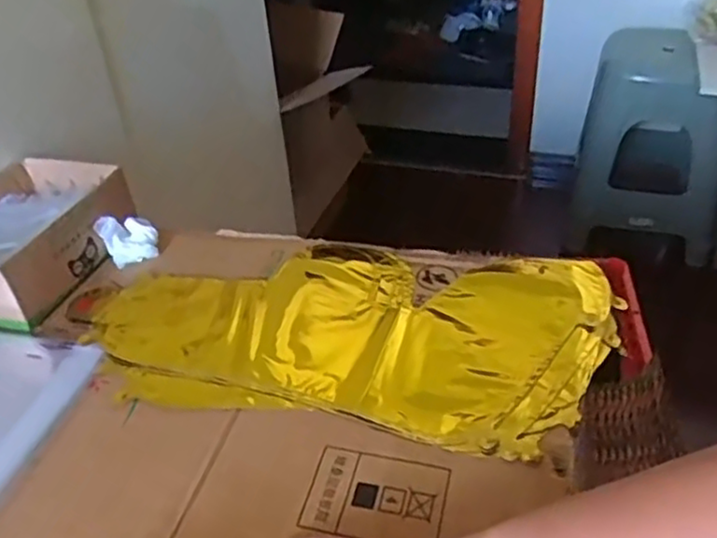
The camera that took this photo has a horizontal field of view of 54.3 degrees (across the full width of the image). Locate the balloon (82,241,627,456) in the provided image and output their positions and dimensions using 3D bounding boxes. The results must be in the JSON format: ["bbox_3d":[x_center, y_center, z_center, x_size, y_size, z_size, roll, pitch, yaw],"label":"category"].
[{"bbox_3d":[-0.009,0.044,0.589,0.426,0.013,0.214,4,37,12],"label":"balloon"}]

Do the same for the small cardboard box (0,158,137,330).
[{"bbox_3d":[-0.319,-0.031,0.678,0.140,0.067,0.197,10,39,19],"label":"small cardboard box"}]

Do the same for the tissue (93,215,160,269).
[{"bbox_3d":[-0.227,-0.032,0.690,0.053,0.039,0.036,-19,39,-19],"label":"tissue"}]

